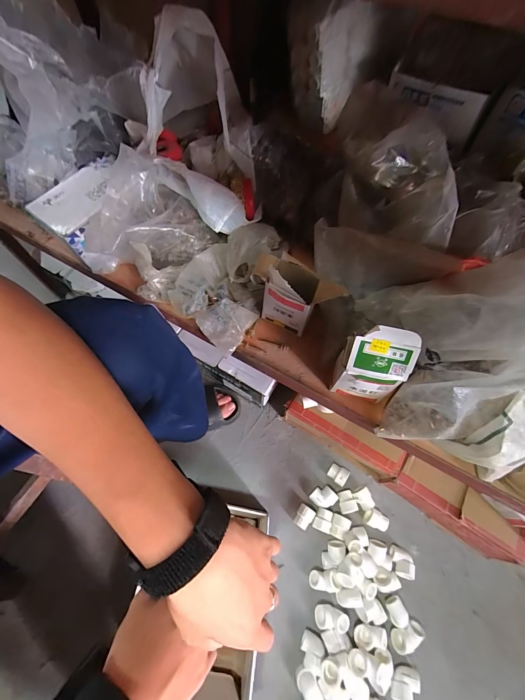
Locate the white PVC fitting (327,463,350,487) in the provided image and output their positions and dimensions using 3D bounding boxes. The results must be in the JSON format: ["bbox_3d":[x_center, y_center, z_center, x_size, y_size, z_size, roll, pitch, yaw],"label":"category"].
[{"bbox_3d":[0.162,0.266,0.657,0.039,0.026,0.035,33,68,15],"label":"white PVC fitting"}]

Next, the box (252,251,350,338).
[{"bbox_3d":[0.043,-0.083,0.439,0.131,0.113,0.058,29,67,14],"label":"box"}]

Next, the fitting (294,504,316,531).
[{"bbox_3d":[0.084,0.340,0.625,0.033,0.024,0.041,32,68,15],"label":"fitting"}]

